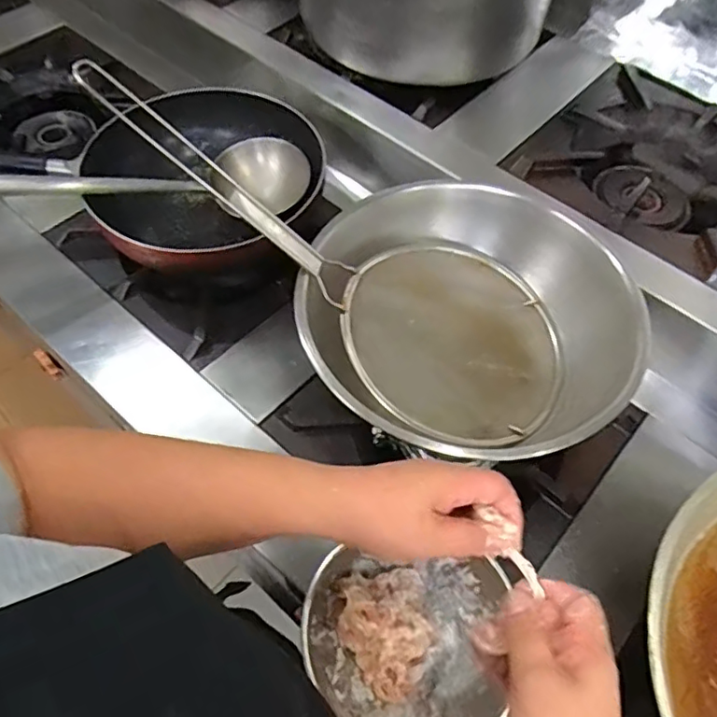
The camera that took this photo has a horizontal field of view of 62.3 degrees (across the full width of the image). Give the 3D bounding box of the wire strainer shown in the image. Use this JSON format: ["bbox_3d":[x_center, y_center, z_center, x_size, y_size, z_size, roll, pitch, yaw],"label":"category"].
[{"bbox_3d":[-0.019,-0.101,0.582,0.522,0.068,0.220,33,56,-18],"label":"wire strainer"}]

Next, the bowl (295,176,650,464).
[{"bbox_3d":[0.099,-0.021,0.591,0.306,0.164,0.251,19,58,10],"label":"bowl"}]

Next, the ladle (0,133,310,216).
[{"bbox_3d":[-0.290,-0.188,0.661,0.500,0.064,0.116,-12,57,-28],"label":"ladle"}]

